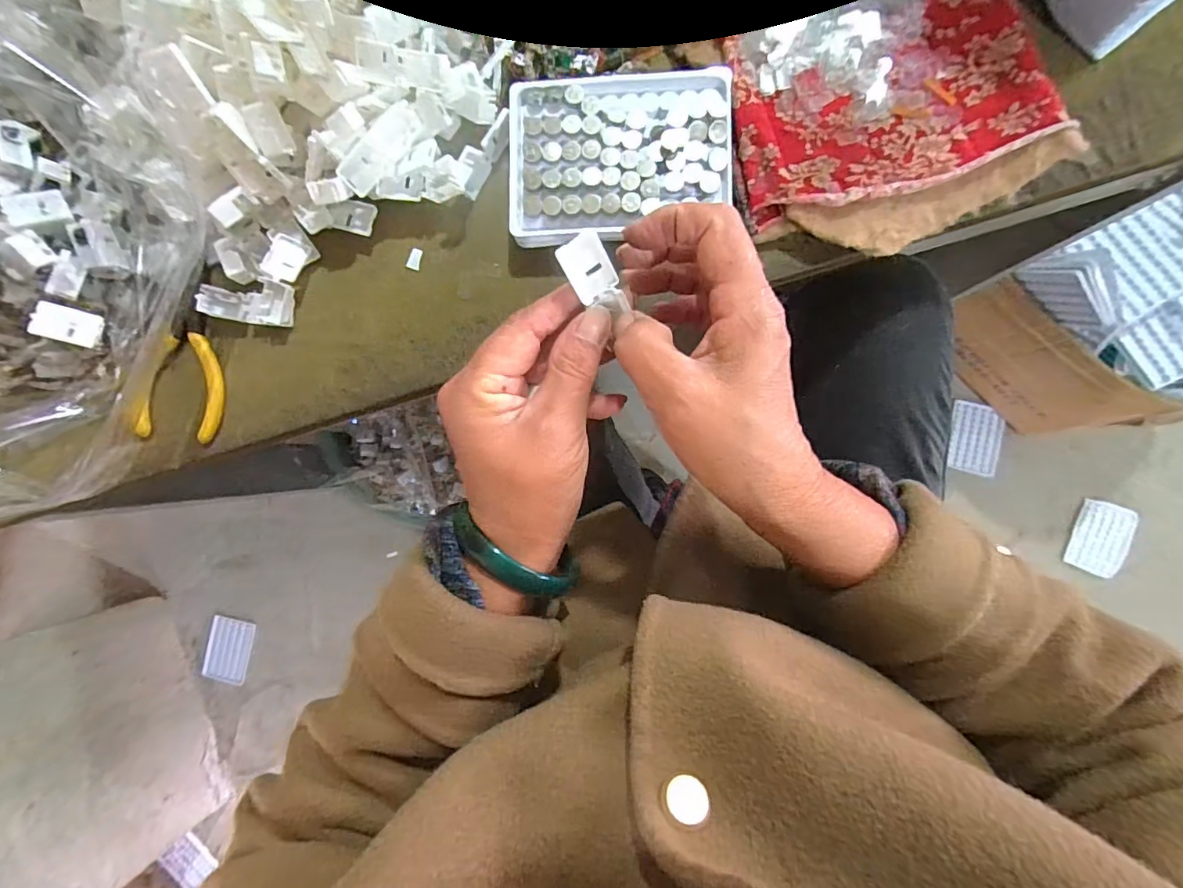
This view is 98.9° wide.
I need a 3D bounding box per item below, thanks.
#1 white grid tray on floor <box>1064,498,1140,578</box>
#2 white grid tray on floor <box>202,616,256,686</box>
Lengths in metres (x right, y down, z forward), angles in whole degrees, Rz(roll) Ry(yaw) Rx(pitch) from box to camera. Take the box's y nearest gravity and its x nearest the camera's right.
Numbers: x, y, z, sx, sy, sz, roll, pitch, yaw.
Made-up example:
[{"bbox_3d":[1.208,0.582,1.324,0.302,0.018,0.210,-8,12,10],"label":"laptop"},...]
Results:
[{"bbox_3d":[0.941,0.175,0.932,0.086,0.011,0.131,20,94,14],"label":"white grid tray on floor"},{"bbox_3d":[-0.757,0.430,1.057,0.079,0.007,0.127,13,66,-28],"label":"white grid tray on floor"}]

